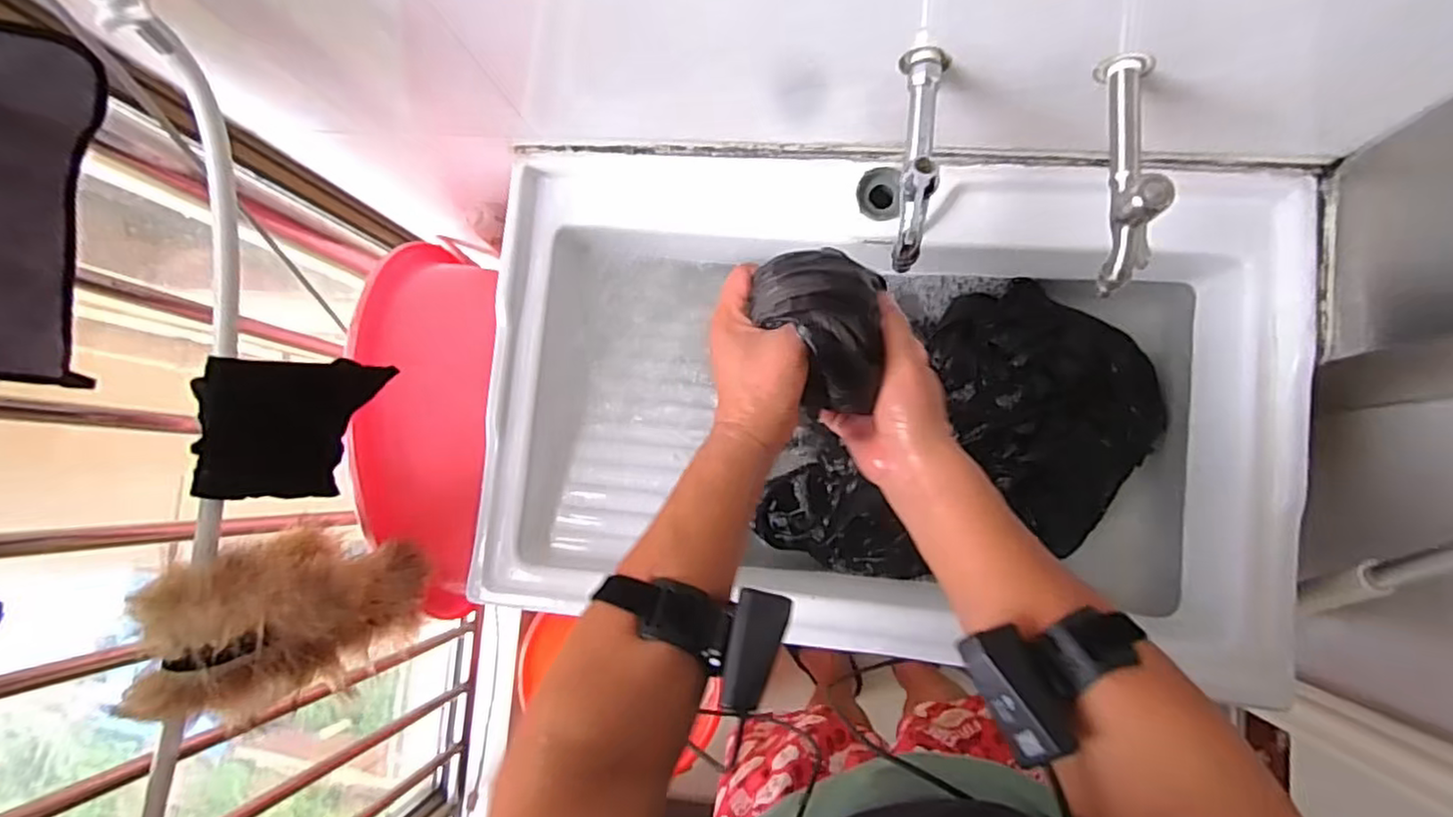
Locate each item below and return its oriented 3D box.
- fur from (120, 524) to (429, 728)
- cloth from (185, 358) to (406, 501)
[{"bbox_3d":[-0.428,0.210,0.664,0.099,0.279,0.142,30,89,10],"label":"fur"},{"bbox_3d":[-0.396,0.015,0.625,0.040,0.182,0.131,2,85,8],"label":"cloth"}]

